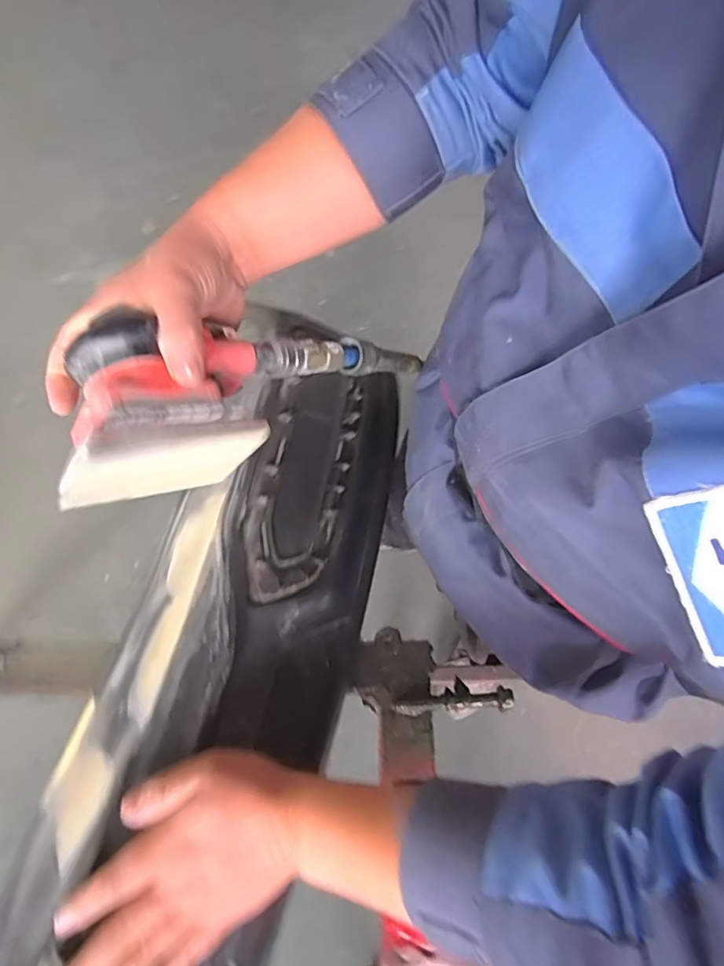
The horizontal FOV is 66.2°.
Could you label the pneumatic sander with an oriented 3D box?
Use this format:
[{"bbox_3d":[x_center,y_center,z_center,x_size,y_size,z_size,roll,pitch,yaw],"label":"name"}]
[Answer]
[{"bbox_3d":[-0.070,-0.063,0.380,0.099,0.085,0.276,44,43,15],"label":"pneumatic sander"}]

